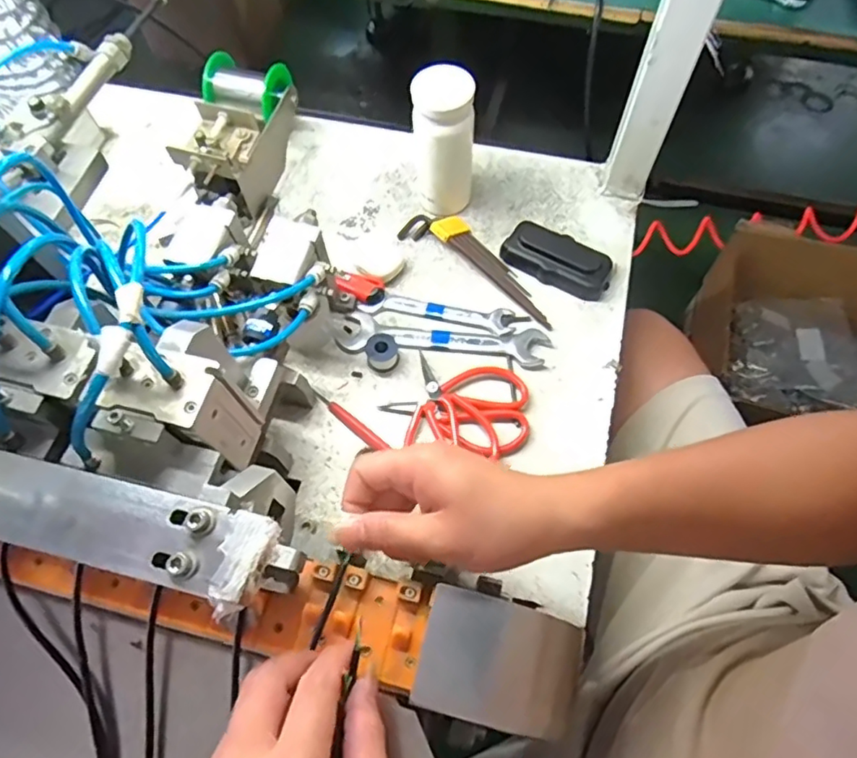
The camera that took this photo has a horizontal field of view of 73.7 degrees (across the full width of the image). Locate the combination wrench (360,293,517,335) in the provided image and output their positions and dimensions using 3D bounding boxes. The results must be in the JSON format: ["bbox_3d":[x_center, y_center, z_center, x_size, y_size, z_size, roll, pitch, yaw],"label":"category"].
[{"bbox_3d":[0.007,-0.066,0.557,0.145,0.005,0.027,8,65,5],"label":"combination wrench"}]

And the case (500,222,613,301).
[{"bbox_3d":[0.130,-0.120,0.570,0.106,0.021,0.051,28,68,14],"label":"case"}]

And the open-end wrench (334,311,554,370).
[{"bbox_3d":[0.014,-0.037,0.543,0.197,0.006,0.039,6,65,4],"label":"open-end wrench"}]

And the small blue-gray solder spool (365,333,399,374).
[{"bbox_3d":[-0.043,-0.024,0.531,0.029,0.028,0.026,-13,65,-5],"label":"small blue-gray solder spool"}]

